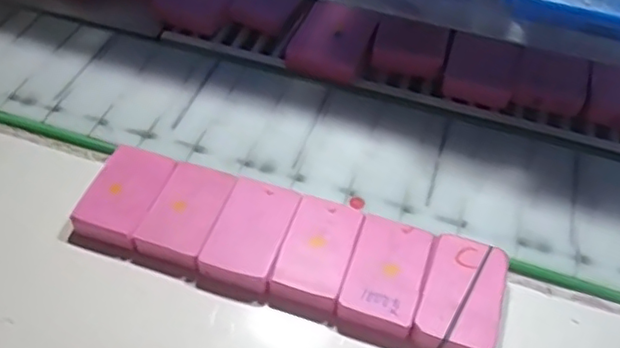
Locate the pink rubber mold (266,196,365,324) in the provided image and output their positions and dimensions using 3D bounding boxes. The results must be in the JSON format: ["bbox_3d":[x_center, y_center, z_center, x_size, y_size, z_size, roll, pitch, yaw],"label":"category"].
[{"bbox_3d":[0.004,0.050,0.376,0.041,0.016,0.073,17,53,9],"label":"pink rubber mold"}]

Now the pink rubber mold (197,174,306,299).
[{"bbox_3d":[-0.038,0.039,0.385,0.044,0.015,0.074,17,53,10],"label":"pink rubber mold"}]

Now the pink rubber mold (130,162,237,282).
[{"bbox_3d":[-0.081,0.029,0.395,0.044,0.018,0.077,15,53,8],"label":"pink rubber mold"}]

